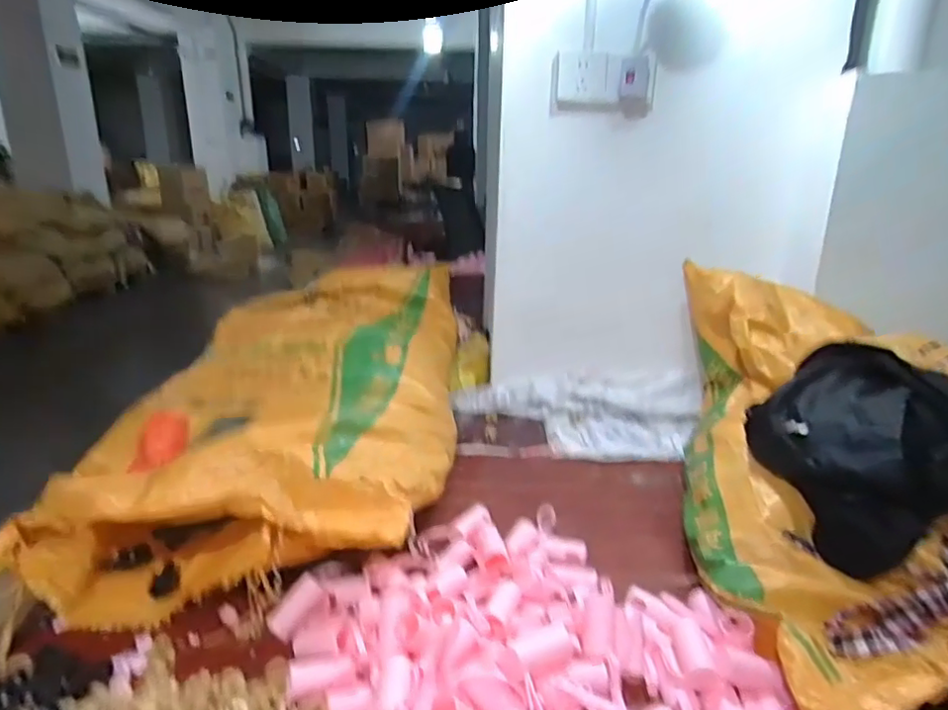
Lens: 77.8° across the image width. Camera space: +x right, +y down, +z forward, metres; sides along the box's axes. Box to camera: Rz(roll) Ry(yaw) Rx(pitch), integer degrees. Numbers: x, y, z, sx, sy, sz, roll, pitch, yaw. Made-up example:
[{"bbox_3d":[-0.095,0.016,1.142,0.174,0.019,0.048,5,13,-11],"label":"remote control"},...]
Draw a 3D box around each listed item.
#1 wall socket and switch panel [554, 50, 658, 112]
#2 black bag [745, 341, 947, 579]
[{"bbox_3d":[0.236,-0.492,1.055,0.175,0.089,0.035,4,19,6],"label":"wall socket and switch panel"},{"bbox_3d":[0.495,0.115,0.695,0.255,0.176,0.203,-4,20,-17],"label":"black bag"}]

